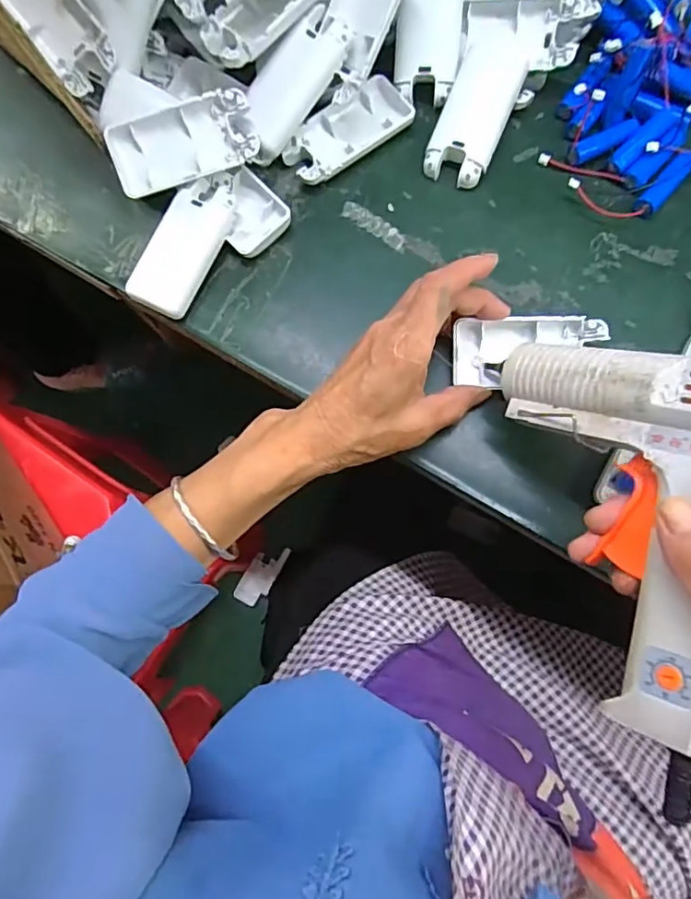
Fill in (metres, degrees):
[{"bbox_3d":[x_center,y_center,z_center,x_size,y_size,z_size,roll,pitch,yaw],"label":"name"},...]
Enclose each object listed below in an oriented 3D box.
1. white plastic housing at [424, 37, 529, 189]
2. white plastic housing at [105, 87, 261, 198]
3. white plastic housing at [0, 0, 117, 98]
[{"bbox_3d":[0.091,-0.234,0.381,0.043,0.020,0.104,22,79,6],"label":"white plastic housing"},{"bbox_3d":[-0.105,-0.198,0.359,0.092,0.012,0.042,-21,105,-4],"label":"white plastic housing"},{"bbox_3d":[-0.181,-0.269,0.332,0.039,0.015,0.089,-39,124,-3],"label":"white plastic housing"}]

